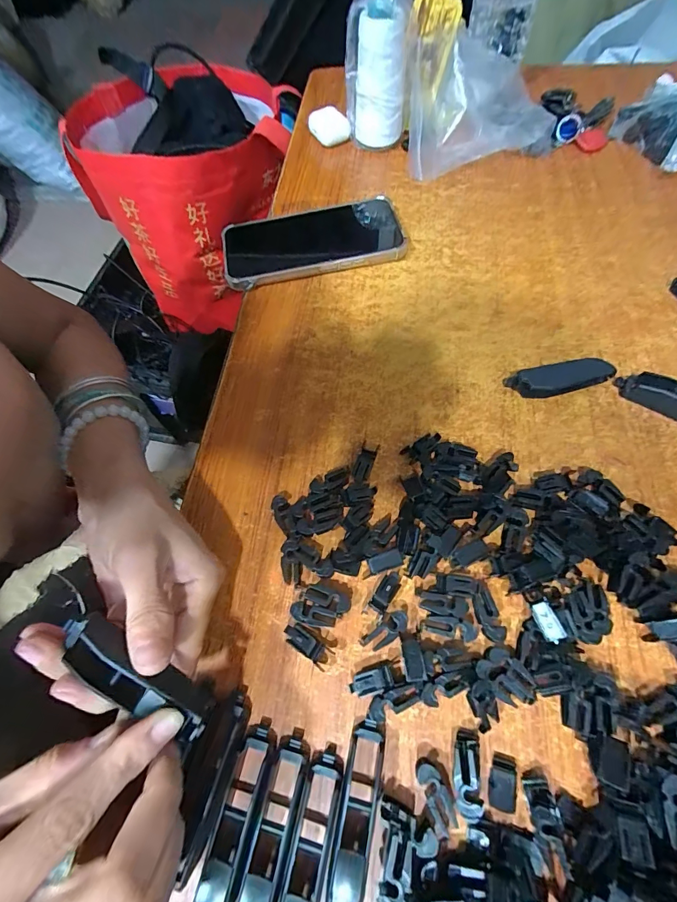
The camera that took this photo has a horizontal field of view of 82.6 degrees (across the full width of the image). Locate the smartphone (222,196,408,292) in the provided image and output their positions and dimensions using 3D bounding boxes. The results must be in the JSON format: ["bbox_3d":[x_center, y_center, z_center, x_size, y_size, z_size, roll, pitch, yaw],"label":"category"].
[{"bbox_3d":[-0.026,-0.198,0.364,0.163,0.016,0.088,-13,63,-4],"label":"smartphone"}]

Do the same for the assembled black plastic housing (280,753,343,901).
[{"bbox_3d":[-0.014,0.184,0.176,0.017,0.014,0.073,12,64,9],"label":"assembled black plastic housing"}]

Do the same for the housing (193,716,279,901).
[{"bbox_3d":[-0.048,0.175,0.183,0.020,0.014,0.077,13,64,9],"label":"housing"}]

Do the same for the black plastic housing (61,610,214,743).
[{"bbox_3d":[-0.089,0.096,0.165,0.073,0.012,0.022,29,68,5],"label":"black plastic housing"}]

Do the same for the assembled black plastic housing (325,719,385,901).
[{"bbox_3d":[0.009,0.171,0.181,0.017,0.015,0.073,10,64,8],"label":"assembled black plastic housing"}]

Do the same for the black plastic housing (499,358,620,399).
[{"bbox_3d":[0.162,-0.053,0.282,0.074,0.019,0.019,-10,63,-2],"label":"black plastic housing"}]

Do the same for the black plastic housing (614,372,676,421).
[{"bbox_3d":[0.238,-0.035,0.270,0.074,0.018,0.020,29,68,16],"label":"black plastic housing"}]

